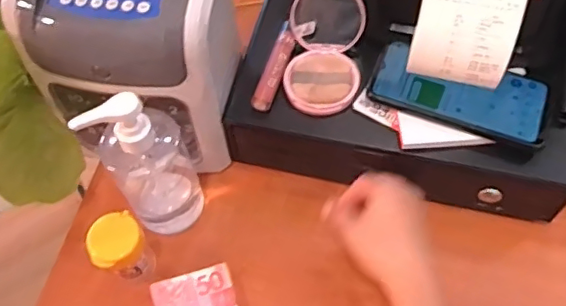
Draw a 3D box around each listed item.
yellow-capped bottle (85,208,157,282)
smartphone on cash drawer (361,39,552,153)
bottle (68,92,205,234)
[{"bbox_3d":[-0.149,0.092,0.535,0.049,0.084,0.046,-31,63,-13],"label":"yellow-capped bottle"},{"bbox_3d":[0.162,-0.056,0.529,0.157,0.014,0.071,18,63,13],"label":"smartphone on cash drawer"},{"bbox_3d":[-0.124,0.009,0.522,0.074,0.192,0.060,-26,62,-11],"label":"bottle"}]

